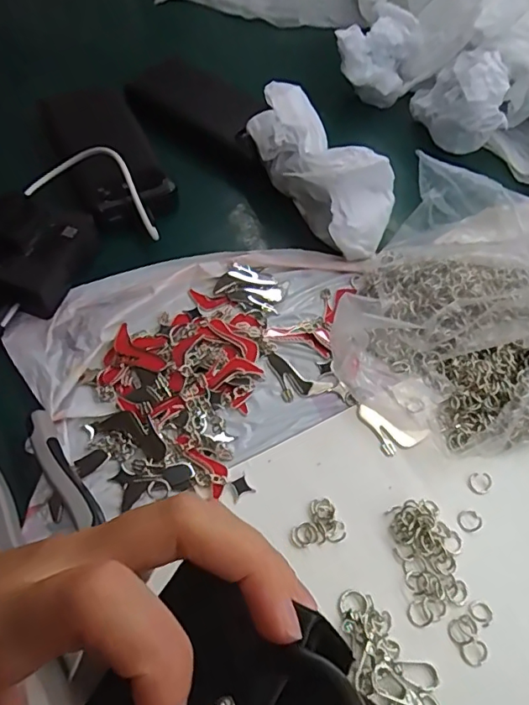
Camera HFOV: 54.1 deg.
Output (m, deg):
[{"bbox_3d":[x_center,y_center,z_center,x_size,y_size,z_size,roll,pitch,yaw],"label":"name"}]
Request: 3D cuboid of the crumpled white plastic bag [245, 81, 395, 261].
[{"bbox_3d":[0.047,-0.145,0.401,0.064,0.075,0.145,-33,78,-17],"label":"crumpled white plastic bag"}]

